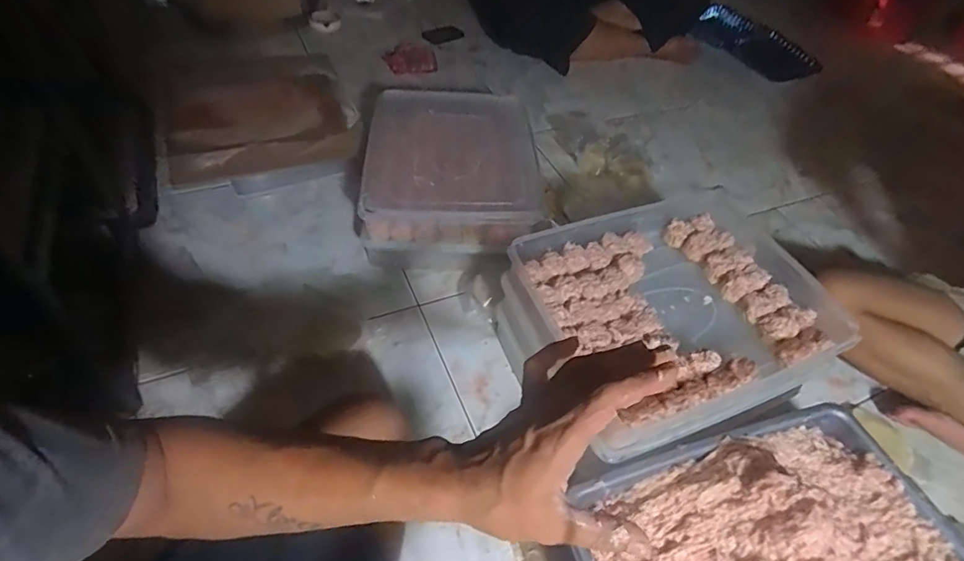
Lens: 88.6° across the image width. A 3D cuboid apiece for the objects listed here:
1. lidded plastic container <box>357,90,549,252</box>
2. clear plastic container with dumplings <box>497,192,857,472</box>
[{"bbox_3d":[-0.057,-0.211,0.886,0.290,0.099,0.346,1,49,-5],"label":"lidded plastic container"},{"bbox_3d":[0.253,0.039,0.653,0.387,0.090,0.289,-16,53,-19],"label":"clear plastic container with dumplings"}]

